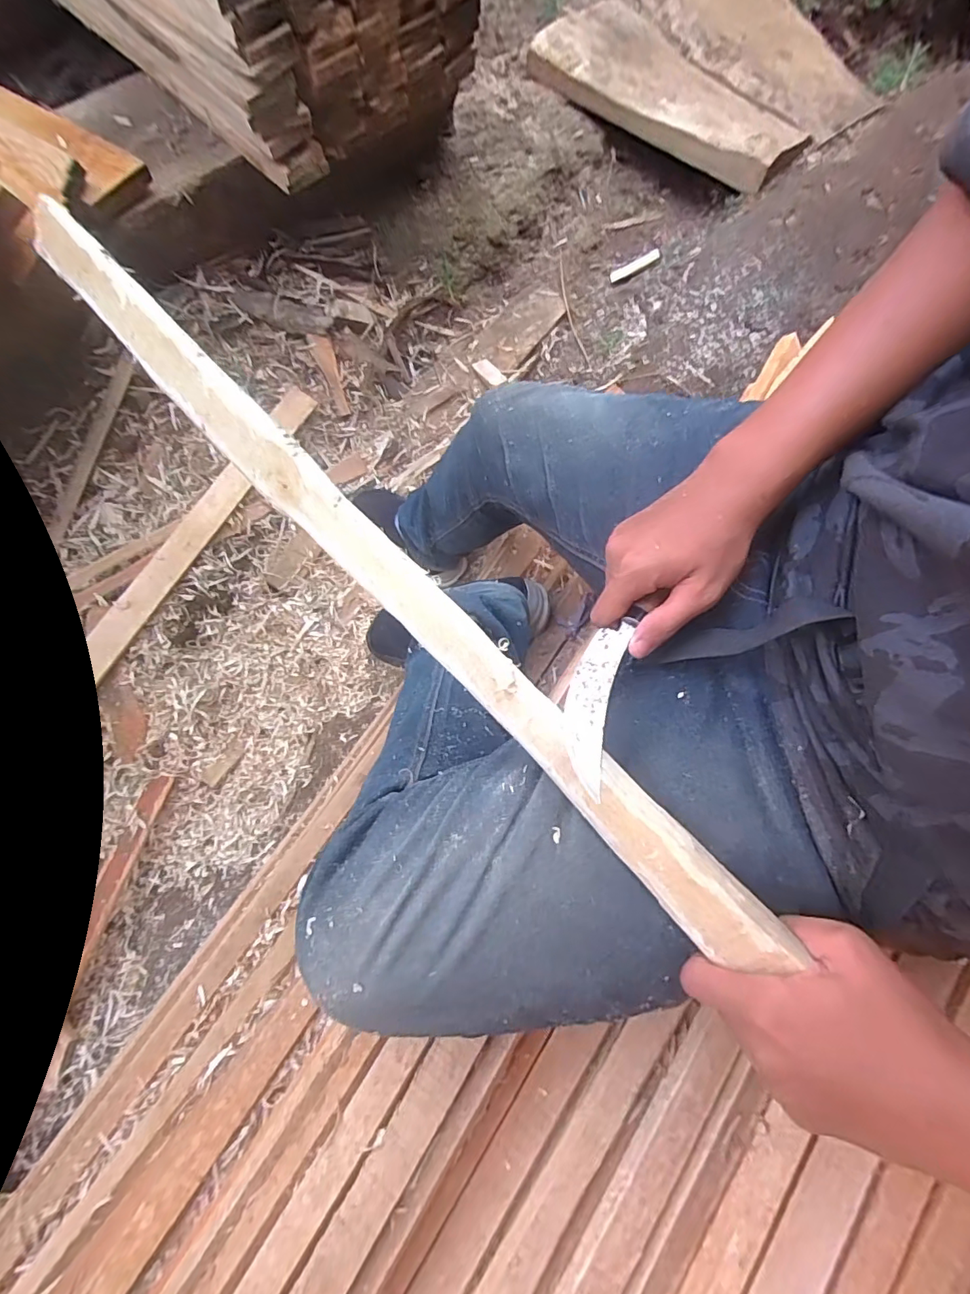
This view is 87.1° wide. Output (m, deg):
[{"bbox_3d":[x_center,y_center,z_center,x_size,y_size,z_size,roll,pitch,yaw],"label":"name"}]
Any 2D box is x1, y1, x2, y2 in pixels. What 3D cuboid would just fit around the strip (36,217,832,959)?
[{"bbox_3d":[-0.126,-0.106,0.378,0.805,0.020,0.046,45,110,15],"label":"strip"}]

